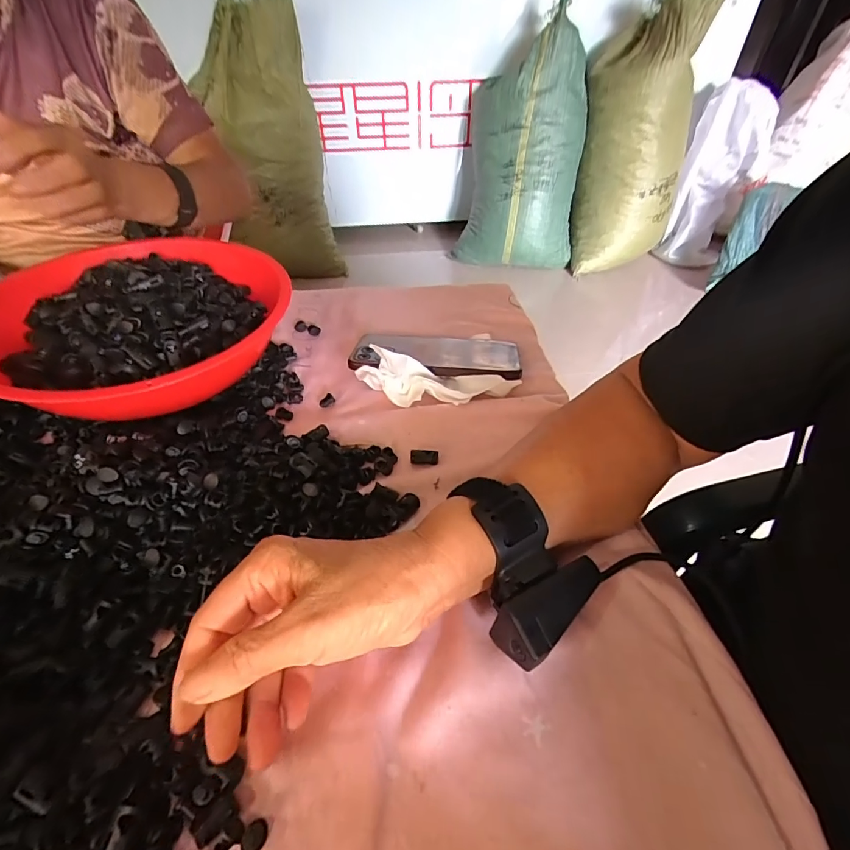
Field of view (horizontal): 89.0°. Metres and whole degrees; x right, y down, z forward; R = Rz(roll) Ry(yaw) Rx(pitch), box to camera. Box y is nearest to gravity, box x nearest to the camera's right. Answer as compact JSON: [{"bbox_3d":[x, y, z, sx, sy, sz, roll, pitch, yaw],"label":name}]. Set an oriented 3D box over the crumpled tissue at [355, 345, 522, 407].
[{"bbox_3d":[0.011,-0.040,0.379,0.136,0.047,0.033,2,47,2],"label":"crumpled tissue"}]

